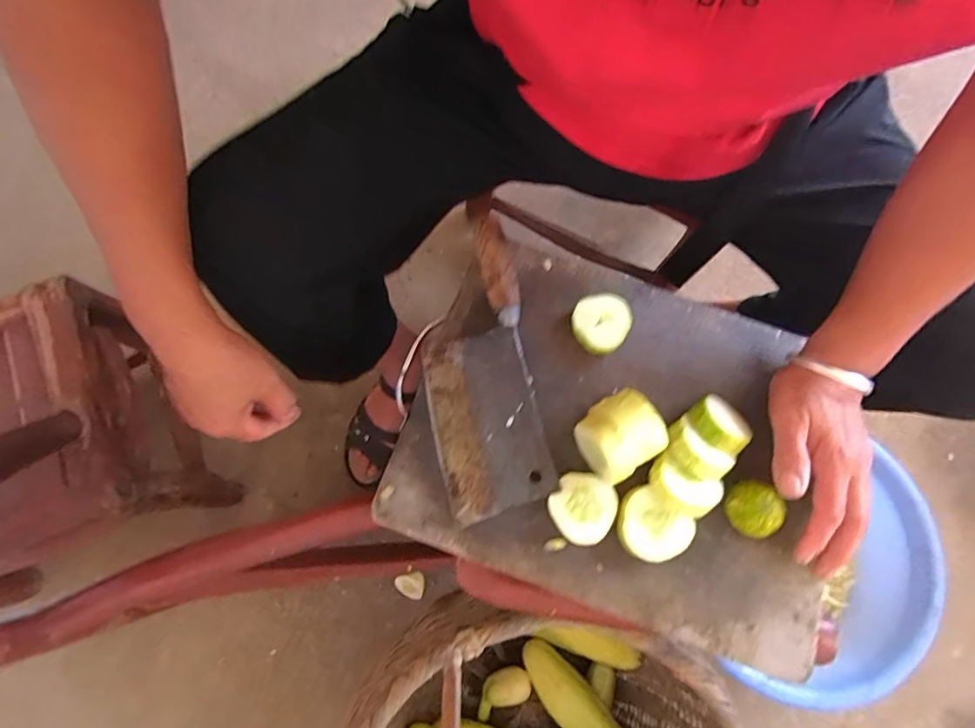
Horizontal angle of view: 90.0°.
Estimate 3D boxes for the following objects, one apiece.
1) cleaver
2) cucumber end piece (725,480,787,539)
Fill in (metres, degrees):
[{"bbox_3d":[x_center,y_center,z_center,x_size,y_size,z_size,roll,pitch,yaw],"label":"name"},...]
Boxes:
[{"bbox_3d":[-0.011,-0.010,0.416,0.089,0.035,0.263,-9,75,-4],"label":"cleaver"},{"bbox_3d":[0.208,0.113,0.380,0.035,0.023,0.039,-39,79,-12],"label":"cucumber end piece"}]

